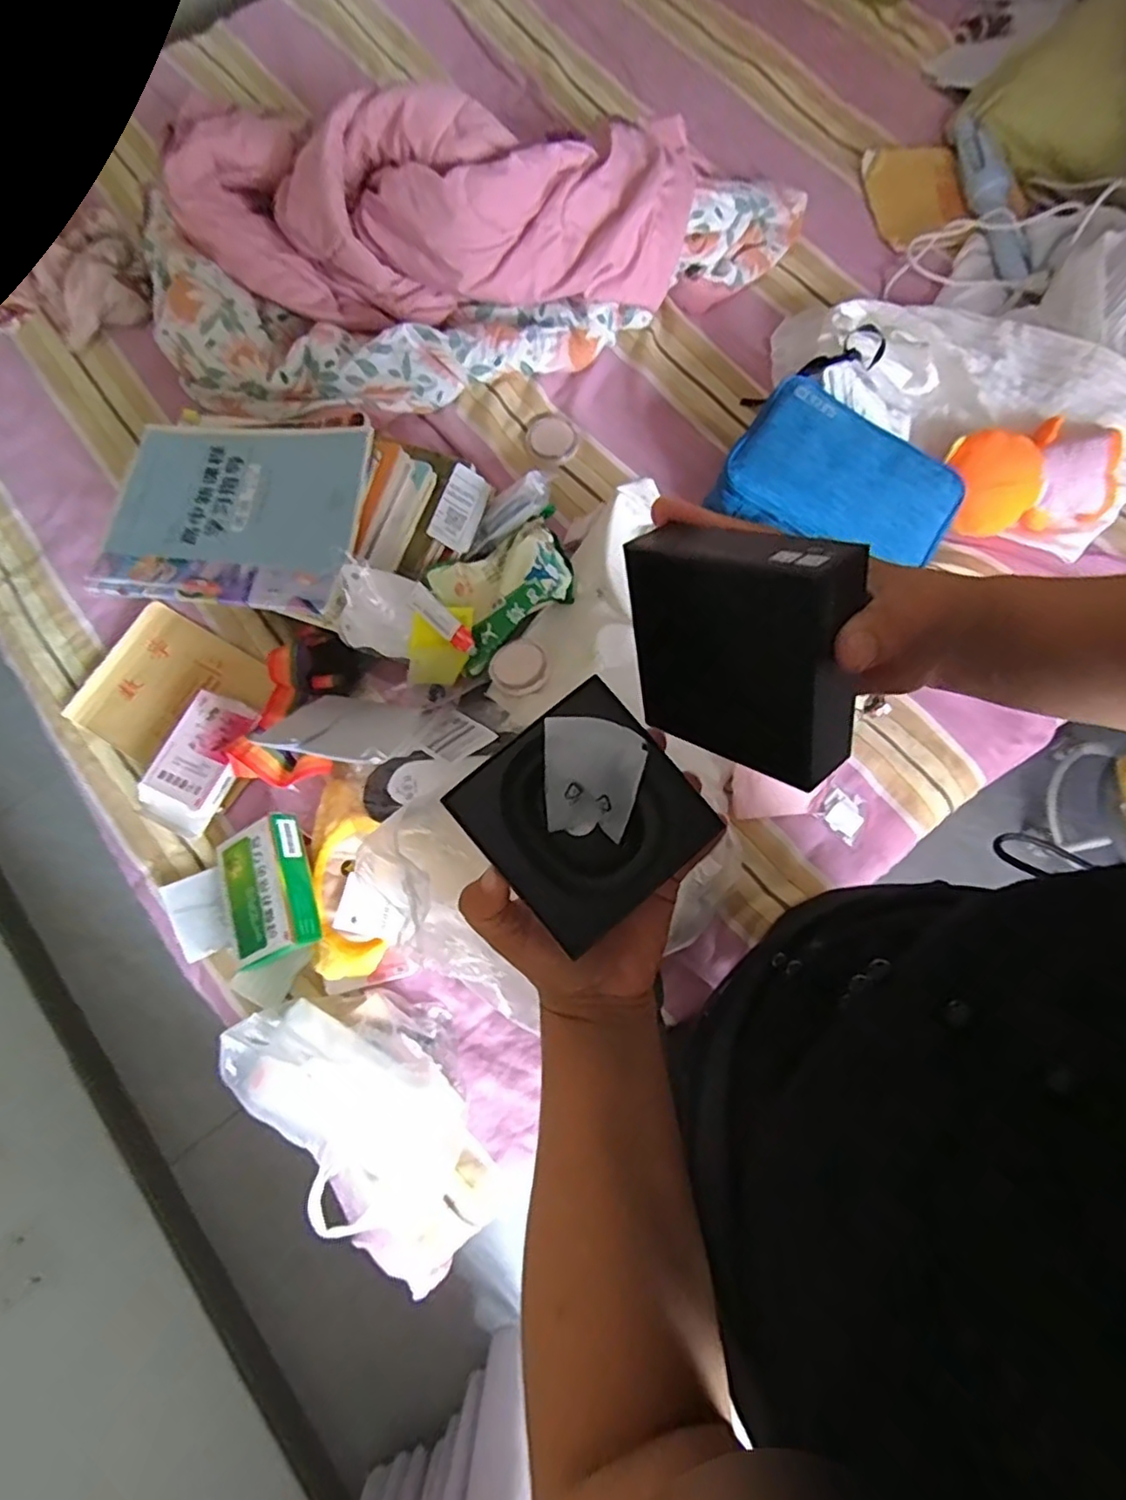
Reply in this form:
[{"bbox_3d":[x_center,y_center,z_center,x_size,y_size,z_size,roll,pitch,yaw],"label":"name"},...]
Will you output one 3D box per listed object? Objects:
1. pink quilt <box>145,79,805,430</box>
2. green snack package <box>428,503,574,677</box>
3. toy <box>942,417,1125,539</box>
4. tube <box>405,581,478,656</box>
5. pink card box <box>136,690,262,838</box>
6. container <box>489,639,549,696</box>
[{"bbox_3d":[-0.116,-0.741,0.884,0.925,0.190,0.415,-20,77,-4],"label":"pink quilt"},{"bbox_3d":[-0.069,-0.198,0.778,0.187,0.047,0.124,-31,98,5],"label":"green snack package"},{"bbox_3d":[0.592,-0.347,0.806,0.189,0.093,0.120,-10,76,-1],"label":"toy"},{"bbox_3d":[-0.142,-0.153,0.757,0.106,0.014,0.030,44,78,-31],"label":"tube"},{"bbox_3d":[-0.454,0.016,0.792,0.097,0.035,0.172,25,78,7],"label":"pink card box"},{"bbox_3d":[-0.051,-0.097,0.752,0.060,0.026,0.065,0,76,1],"label":"container"}]

